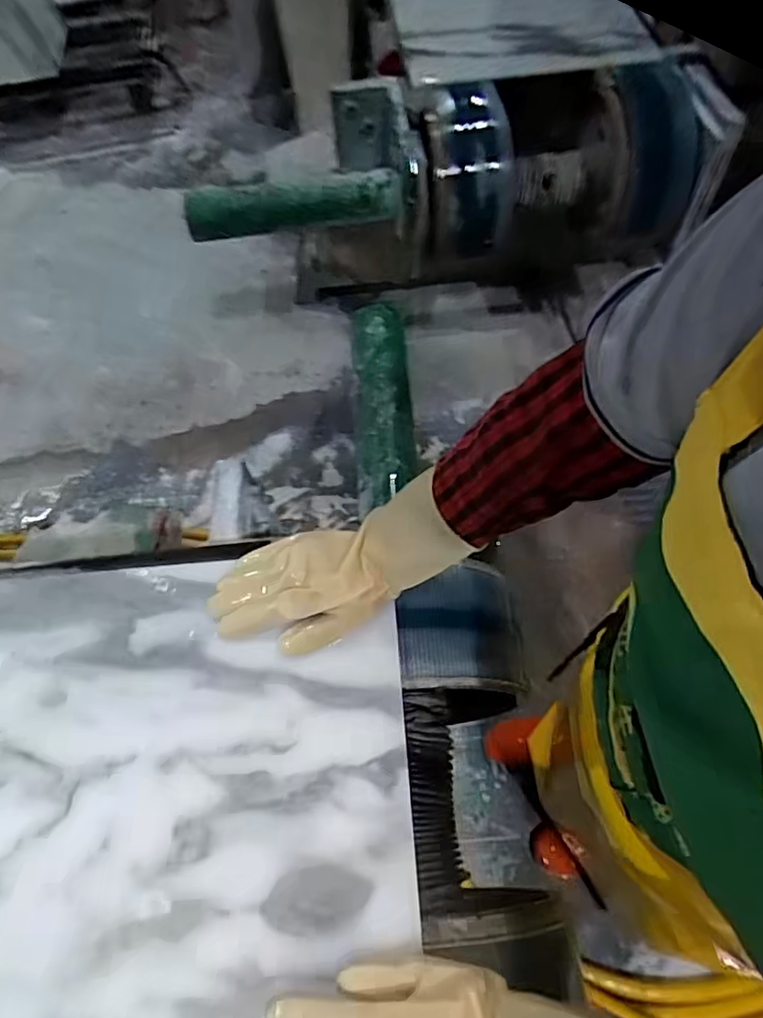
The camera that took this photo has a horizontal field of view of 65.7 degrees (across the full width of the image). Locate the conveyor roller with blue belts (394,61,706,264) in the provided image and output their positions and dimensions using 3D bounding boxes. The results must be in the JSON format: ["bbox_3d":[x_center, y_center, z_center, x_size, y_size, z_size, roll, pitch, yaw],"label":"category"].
[{"bbox_3d":[0.300,-0.683,1.151,0.546,0.266,0.288,-13,60,-6],"label":"conveyor roller with blue belts"}]

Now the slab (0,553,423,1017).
[{"bbox_3d":[-0.201,0.254,0.505,0.444,0.018,0.448,-4,60,0],"label":"slab"}]

